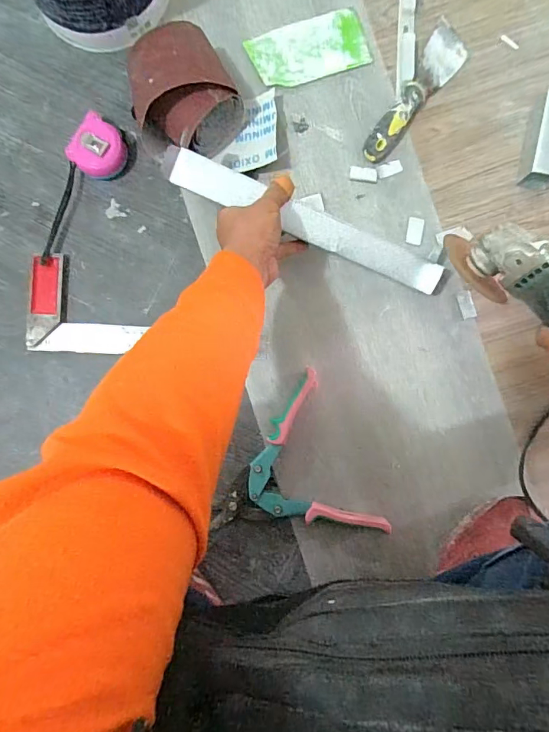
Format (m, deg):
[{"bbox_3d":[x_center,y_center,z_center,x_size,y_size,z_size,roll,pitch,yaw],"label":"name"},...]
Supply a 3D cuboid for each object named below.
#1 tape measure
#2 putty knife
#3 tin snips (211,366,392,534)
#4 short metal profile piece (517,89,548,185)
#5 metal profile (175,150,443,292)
[{"bbox_3d":[-0.220,-0.272,0.560,0.062,0.029,0.066,33,90,0],"label":"tape measure"},{"bbox_3d":[0.180,-0.340,0.566,0.050,0.028,0.189,32,90,0],"label":"putty knife"},{"bbox_3d":[0.014,0.146,0.556,0.189,0.031,0.208,-29,90,1],"label":"tin snips"},{"bbox_3d":[0.339,-0.283,0.553,0.033,0.046,0.107,11,90,0],"label":"short metal profile piece"},{"bbox_3d":[0.043,-0.158,0.494,0.313,0.023,0.035,20,90,-13],"label":"metal profile"}]

